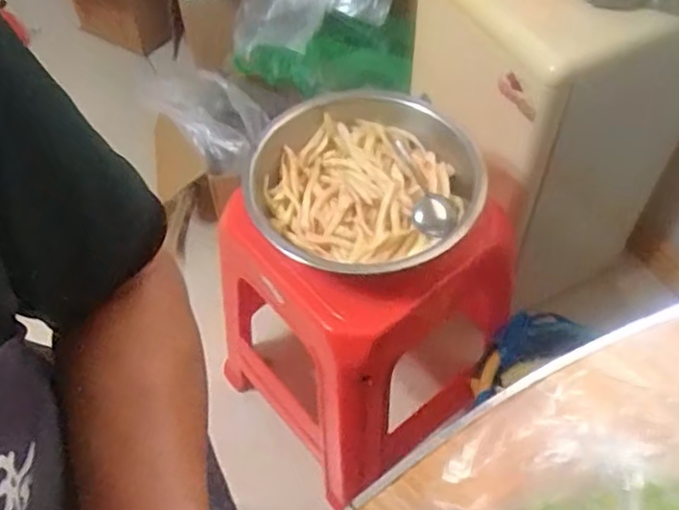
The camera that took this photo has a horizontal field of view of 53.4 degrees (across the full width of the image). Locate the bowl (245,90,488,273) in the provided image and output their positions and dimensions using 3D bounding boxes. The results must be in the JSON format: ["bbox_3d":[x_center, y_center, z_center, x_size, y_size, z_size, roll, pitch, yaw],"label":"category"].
[{"bbox_3d":[0.032,-0.109,0.841,0.272,0.061,0.293,-2,55,4],"label":"bowl"}]

